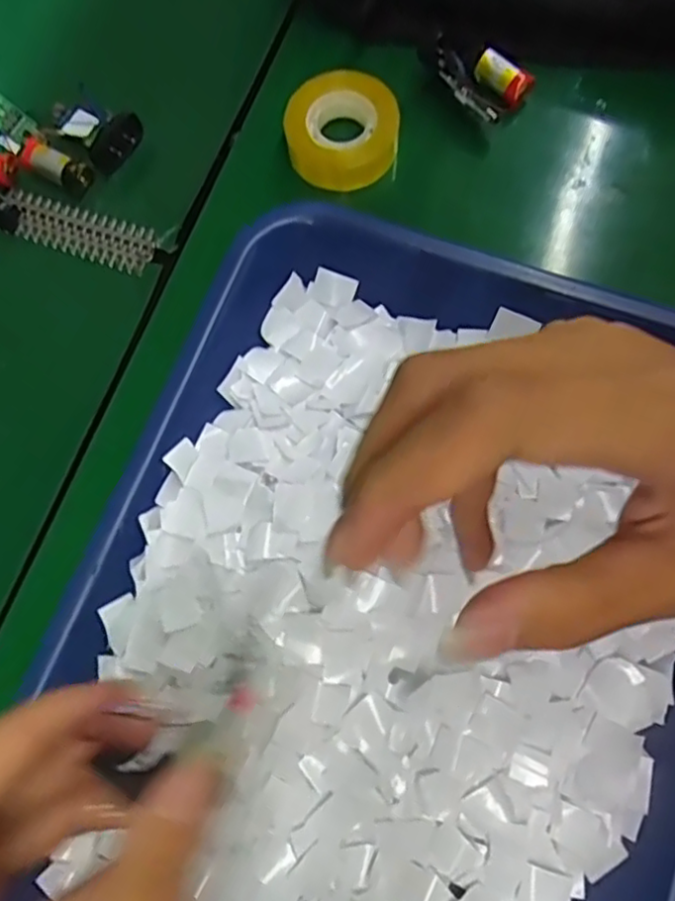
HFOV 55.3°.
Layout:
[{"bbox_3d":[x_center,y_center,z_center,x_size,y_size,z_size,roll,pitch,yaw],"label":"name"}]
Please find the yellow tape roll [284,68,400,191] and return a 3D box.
[{"bbox_3d":[0.002,-0.163,0.330,0.054,0.023,0.051,1,77,-2],"label":"yellow tape roll"}]

